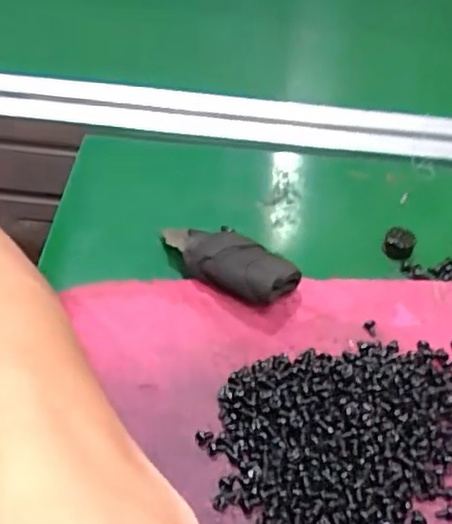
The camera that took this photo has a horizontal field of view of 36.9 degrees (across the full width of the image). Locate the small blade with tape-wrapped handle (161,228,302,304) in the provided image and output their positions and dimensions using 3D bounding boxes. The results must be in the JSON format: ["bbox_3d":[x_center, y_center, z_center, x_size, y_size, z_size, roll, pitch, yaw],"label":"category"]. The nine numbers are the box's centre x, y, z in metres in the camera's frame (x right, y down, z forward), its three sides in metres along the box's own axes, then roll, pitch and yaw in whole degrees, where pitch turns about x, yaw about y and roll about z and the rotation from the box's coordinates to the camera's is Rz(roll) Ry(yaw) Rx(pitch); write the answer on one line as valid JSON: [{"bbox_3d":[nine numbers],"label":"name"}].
[{"bbox_3d":[-0.004,-0.002,0.294,0.068,0.024,0.022,29,54,24],"label":"small blade with tape-wrapped handle"}]

